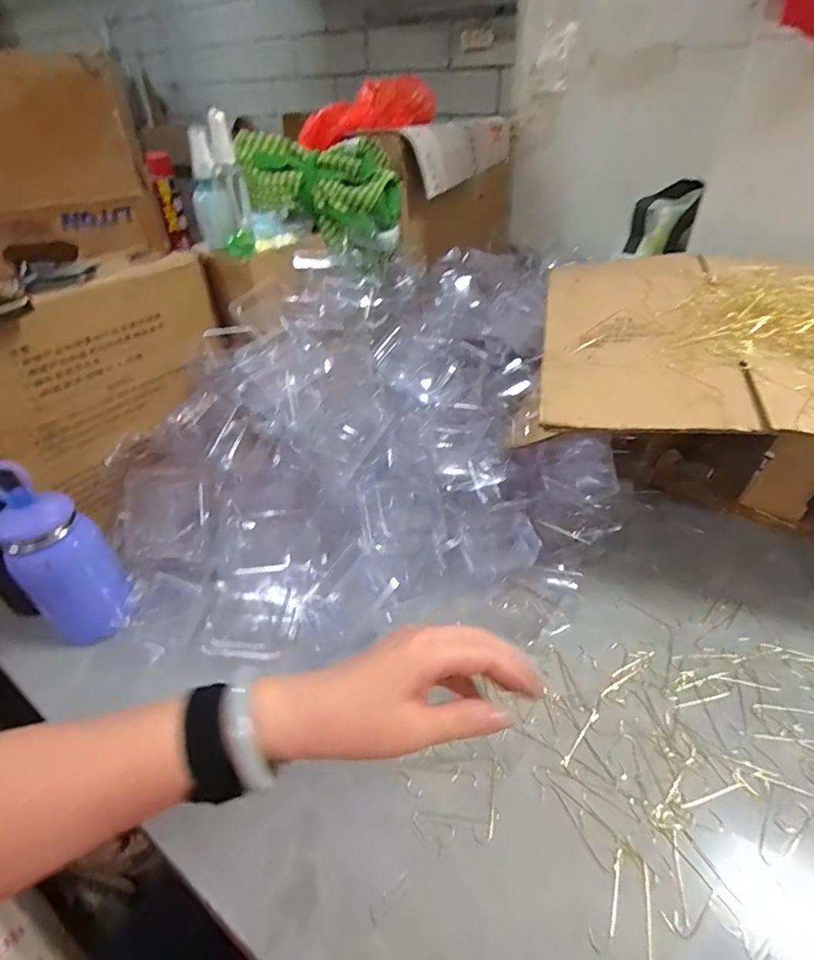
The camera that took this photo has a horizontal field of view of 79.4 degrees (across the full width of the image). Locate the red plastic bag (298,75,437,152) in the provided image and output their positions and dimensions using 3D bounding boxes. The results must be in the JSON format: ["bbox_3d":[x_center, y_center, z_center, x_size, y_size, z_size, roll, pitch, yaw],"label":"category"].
[{"bbox_3d":[-0.064,-0.544,0.723,0.205,0.066,0.064,-7,37,11],"label":"red plastic bag"}]

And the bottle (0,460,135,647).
[{"bbox_3d":[-0.309,0.069,0.442,0.070,0.184,0.073,-30,47,-33],"label":"bottle"}]

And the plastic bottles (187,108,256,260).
[{"bbox_3d":[-0.213,-0.329,0.557,0.061,0.126,0.058,-12,39,-14],"label":"plastic bottles"}]

